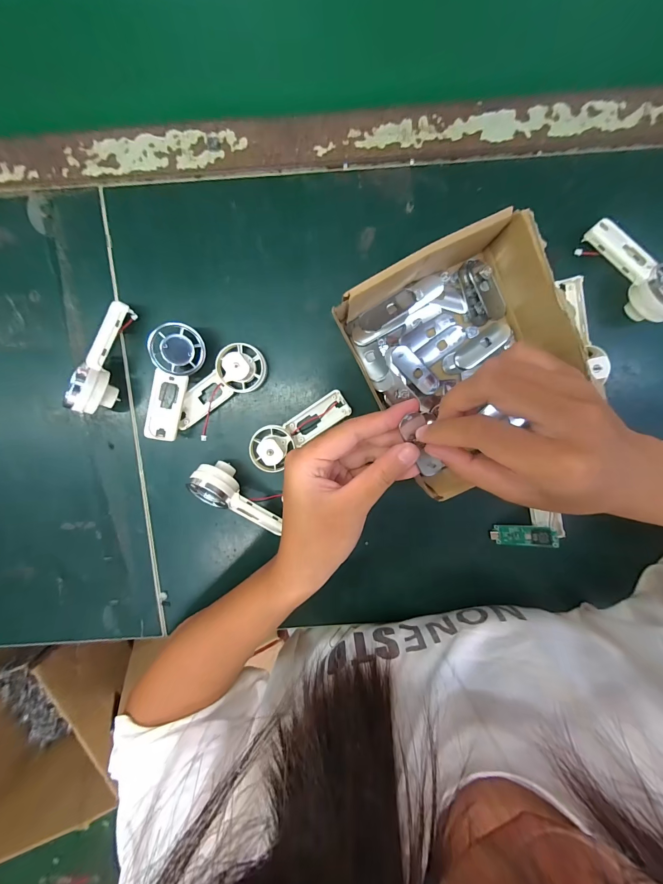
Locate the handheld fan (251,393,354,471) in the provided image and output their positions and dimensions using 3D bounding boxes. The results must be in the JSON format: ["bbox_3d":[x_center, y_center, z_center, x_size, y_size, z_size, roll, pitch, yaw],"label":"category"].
[{"bbox_3d":[-0.027,-0.011,0.279,0.091,0.018,0.034,-34,97,-10],"label":"handheld fan"}]

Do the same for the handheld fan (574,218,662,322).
[{"bbox_3d":[0.238,-0.137,0.257,0.037,0.036,0.088,-40,96,5],"label":"handheld fan"}]

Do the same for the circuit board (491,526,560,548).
[{"bbox_3d":[0.171,0.084,0.293,0.050,0.004,0.018,-4,100,31],"label":"circuit board"}]

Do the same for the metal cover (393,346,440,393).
[{"bbox_3d":[0.071,-0.060,0.279,0.049,0.004,0.018,44,96,-6],"label":"metal cover"}]

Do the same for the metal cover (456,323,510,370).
[{"bbox_3d":[0.128,-0.082,0.277,0.051,0.004,0.020,-39,97,5],"label":"metal cover"}]

